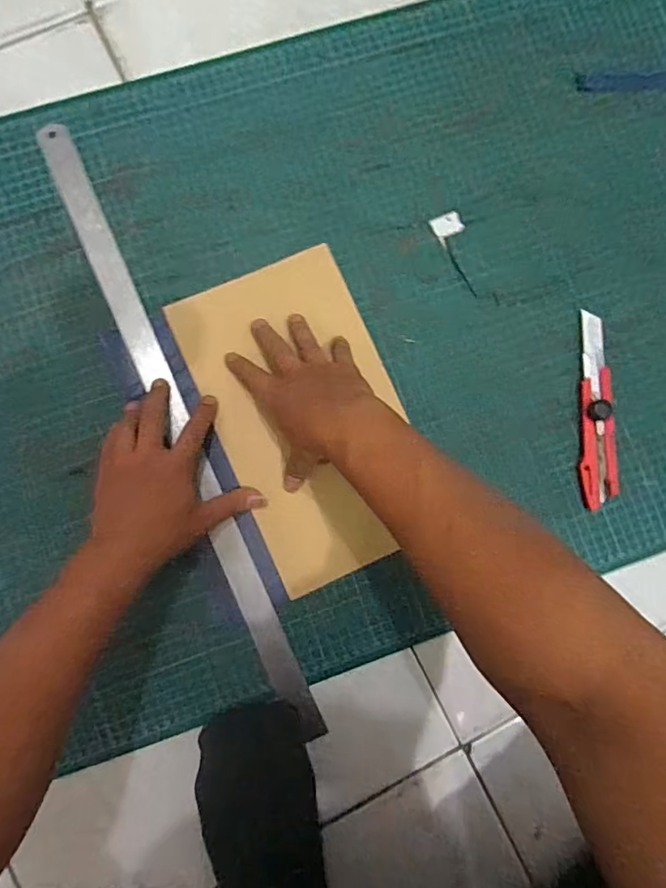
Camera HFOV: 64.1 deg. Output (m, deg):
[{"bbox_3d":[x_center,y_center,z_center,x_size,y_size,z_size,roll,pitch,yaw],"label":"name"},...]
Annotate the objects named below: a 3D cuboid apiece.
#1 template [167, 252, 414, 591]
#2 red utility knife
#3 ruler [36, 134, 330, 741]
[{"bbox_3d":[-0.024,-0.025,0.505,0.170,0.006,0.296,-23,88,-4],"label":"template"},{"bbox_3d":[0.257,-0.033,0.515,0.032,0.019,0.188,-1,87,-3],"label":"red utility knife"},{"bbox_3d":[-0.142,-0.019,0.495,0.034,0.006,0.609,-23,88,-6],"label":"ruler"}]

